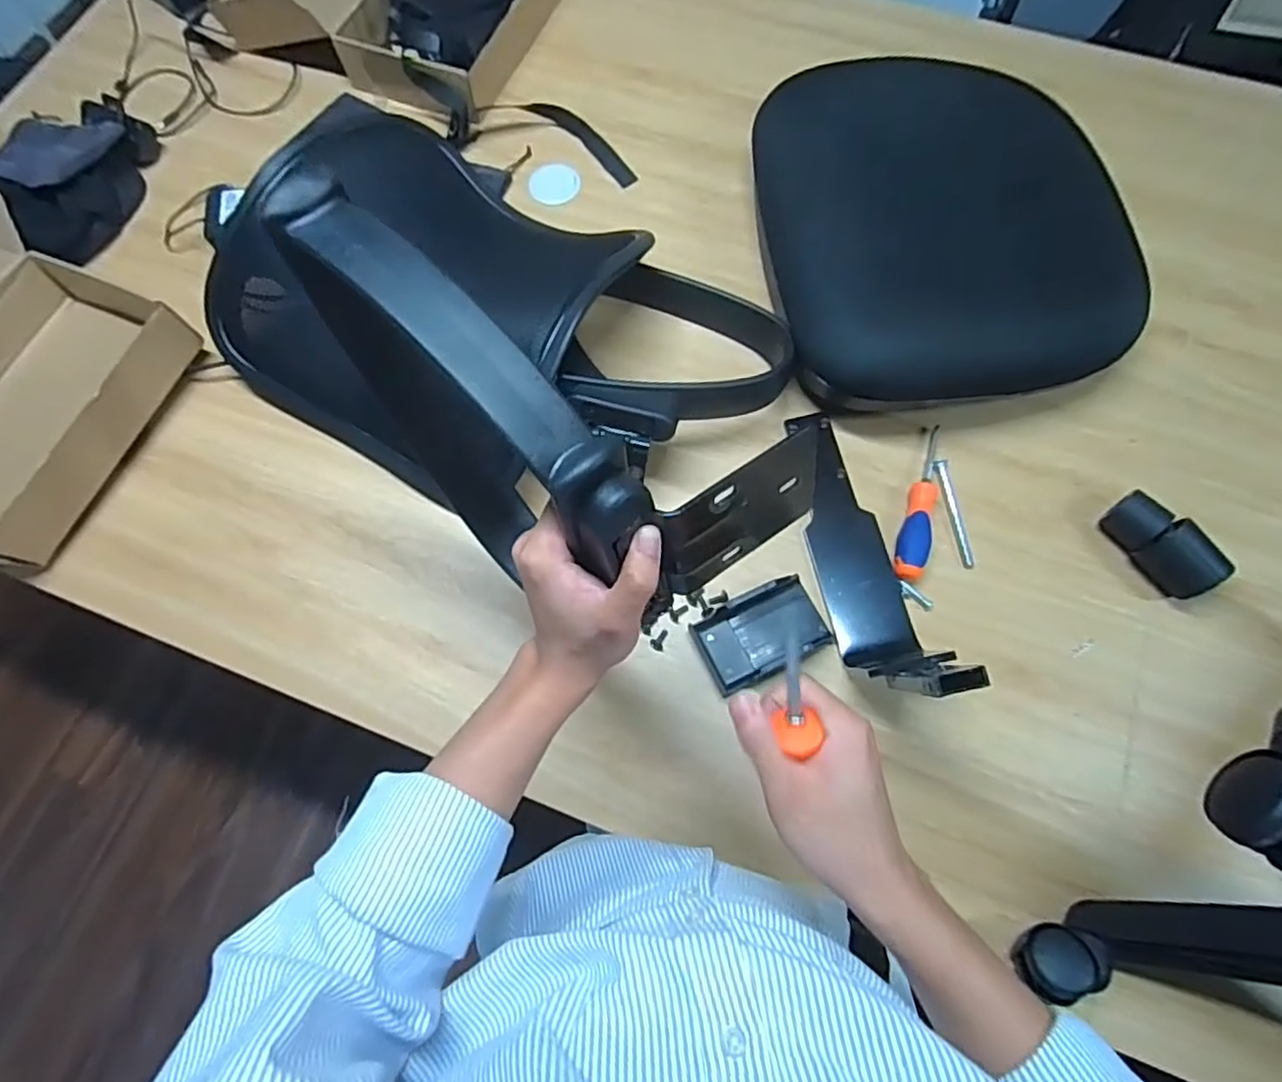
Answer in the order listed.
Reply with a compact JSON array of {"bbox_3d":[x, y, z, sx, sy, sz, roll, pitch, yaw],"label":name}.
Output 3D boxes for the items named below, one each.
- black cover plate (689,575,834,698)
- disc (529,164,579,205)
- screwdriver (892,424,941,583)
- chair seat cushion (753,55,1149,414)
[{"bbox_3d":[0.121,0.090,0.651,0.125,0.028,0.077,-27,73,-6],"label":"black cover plate"},{"bbox_3d":[-0.113,-0.470,0.868,0.063,0.009,0.060,-1,73,2],"label":"disc"},{"bbox_3d":[0.295,-0.043,0.689,0.031,0.024,0.177,19,74,8],"label":"screwdriver"},{"bbox_3d":[0.341,-0.367,0.760,0.392,0.074,0.442,-7,72,0],"label":"chair seat cushion"}]

